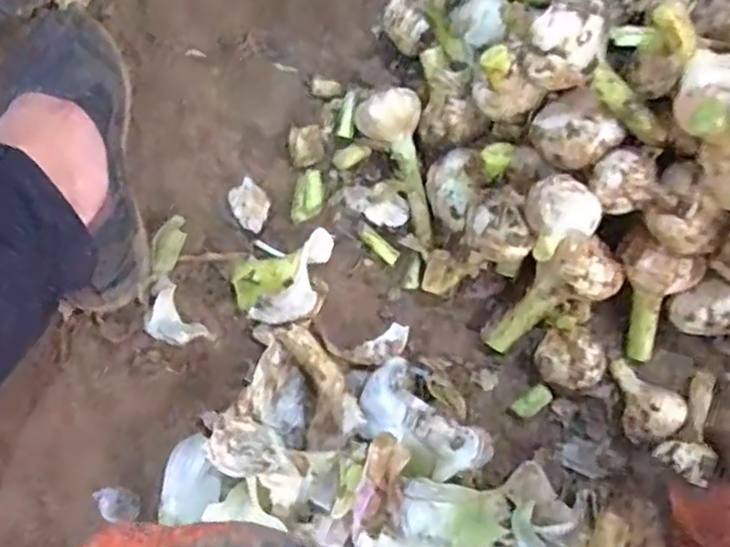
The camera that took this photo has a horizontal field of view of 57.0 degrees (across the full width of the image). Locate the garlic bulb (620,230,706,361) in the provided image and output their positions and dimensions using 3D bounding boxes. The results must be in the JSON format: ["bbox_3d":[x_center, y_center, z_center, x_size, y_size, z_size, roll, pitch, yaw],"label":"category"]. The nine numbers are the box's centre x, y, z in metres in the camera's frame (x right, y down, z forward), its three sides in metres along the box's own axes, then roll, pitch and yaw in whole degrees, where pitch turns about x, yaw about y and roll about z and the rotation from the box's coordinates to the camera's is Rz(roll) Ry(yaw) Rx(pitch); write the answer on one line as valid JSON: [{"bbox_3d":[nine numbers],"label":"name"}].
[{"bbox_3d":[0.204,0.017,0.484,0.048,0.092,0.035,-2,37,-3],"label":"garlic bulb"}]

